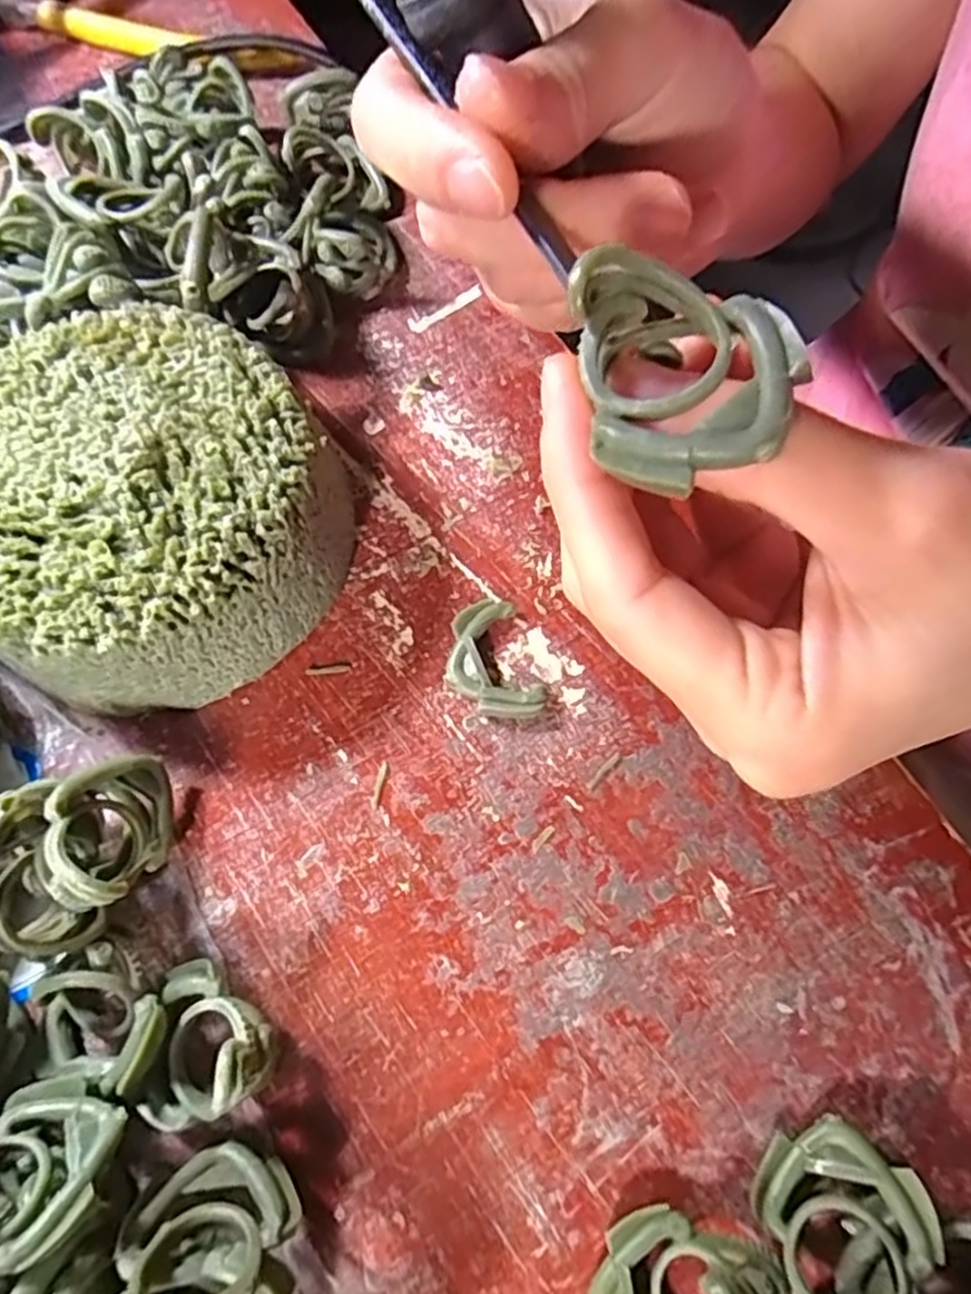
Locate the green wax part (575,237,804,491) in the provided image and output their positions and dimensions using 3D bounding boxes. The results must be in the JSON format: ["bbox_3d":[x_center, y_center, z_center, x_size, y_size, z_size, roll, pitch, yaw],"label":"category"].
[{"bbox_3d":[0.031,-0.043,0.110,0.029,0.011,0.038,-7,71,-2],"label":"green wax part"}]

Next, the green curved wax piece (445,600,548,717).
[{"bbox_3d":[0.001,0.005,0.201,0.024,0.006,0.035,-18,72,-7],"label":"green curved wax piece"}]

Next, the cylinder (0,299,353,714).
[{"bbox_3d":[-0.092,-0.037,0.195,0.095,0.045,0.096,0,71,-1],"label":"cylinder"}]

